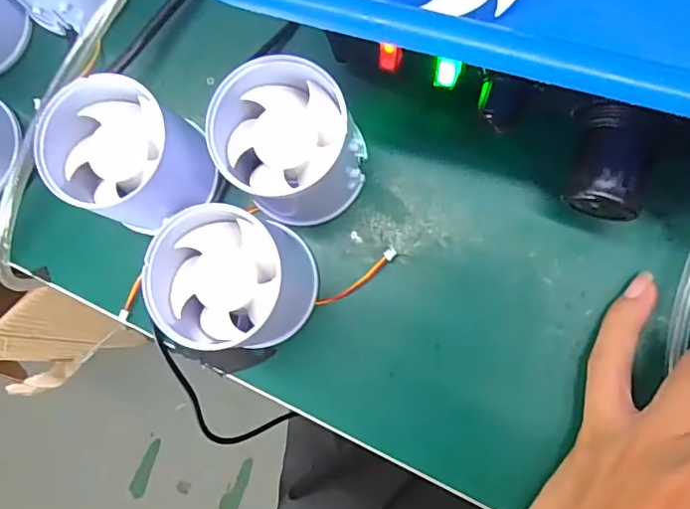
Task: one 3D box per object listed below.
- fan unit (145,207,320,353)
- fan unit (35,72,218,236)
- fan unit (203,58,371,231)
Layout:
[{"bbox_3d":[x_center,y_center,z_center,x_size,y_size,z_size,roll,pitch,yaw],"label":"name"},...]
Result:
[{"bbox_3d":[-0.043,0.012,0.220,0.052,0.050,0.055,-1,84,8],"label":"fan unit"},{"bbox_3d":[-0.086,-0.039,0.225,0.059,0.039,0.050,26,88,10],"label":"fan unit"},{"bbox_3d":[-0.021,-0.043,0.221,0.051,0.052,0.052,-1,84,8],"label":"fan unit"}]

